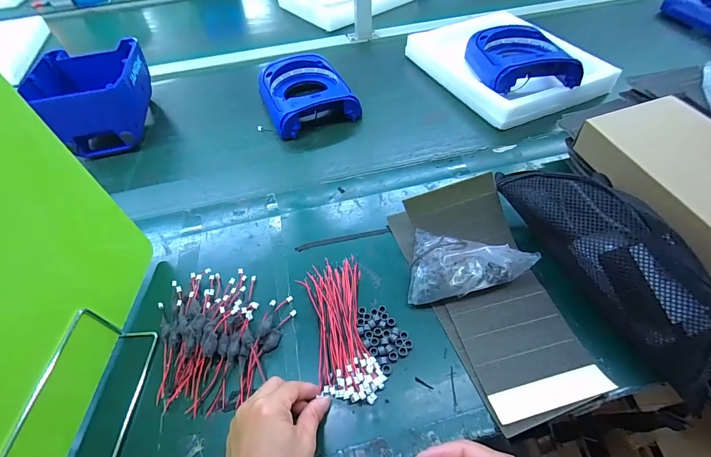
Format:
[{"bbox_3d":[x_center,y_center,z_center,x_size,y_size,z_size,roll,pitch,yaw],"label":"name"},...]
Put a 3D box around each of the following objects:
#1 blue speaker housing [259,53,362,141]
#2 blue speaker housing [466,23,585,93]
[{"bbox_3d":[-0.108,-0.288,0.705,0.171,0.059,0.210,-21,54,-13],"label":"blue speaker housing"},{"bbox_3d":[0.332,-0.350,0.677,0.161,0.050,0.201,-9,52,-4],"label":"blue speaker housing"}]

